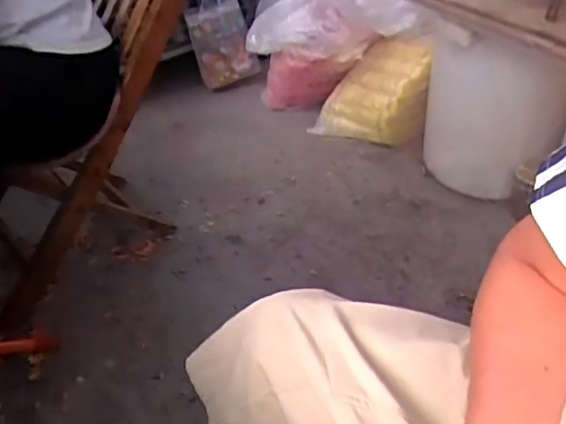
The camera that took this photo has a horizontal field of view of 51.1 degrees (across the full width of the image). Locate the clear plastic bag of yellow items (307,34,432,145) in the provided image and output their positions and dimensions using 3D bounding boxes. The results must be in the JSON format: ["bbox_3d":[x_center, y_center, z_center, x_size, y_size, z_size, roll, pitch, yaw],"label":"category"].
[{"bbox_3d":[0.242,-0.326,1.575,0.278,0.261,0.125,8,40,14],"label":"clear plastic bag of yellow items"}]

